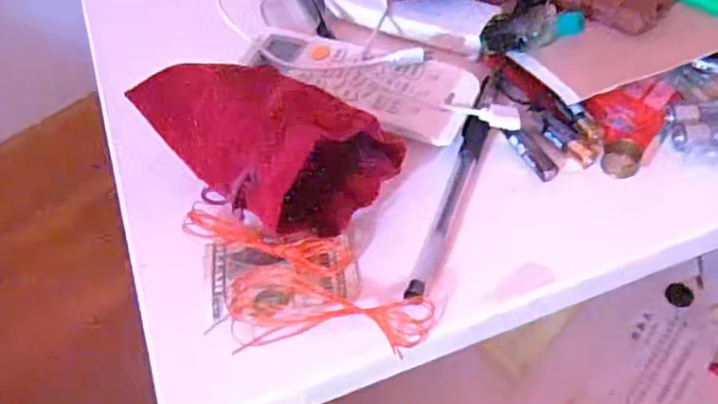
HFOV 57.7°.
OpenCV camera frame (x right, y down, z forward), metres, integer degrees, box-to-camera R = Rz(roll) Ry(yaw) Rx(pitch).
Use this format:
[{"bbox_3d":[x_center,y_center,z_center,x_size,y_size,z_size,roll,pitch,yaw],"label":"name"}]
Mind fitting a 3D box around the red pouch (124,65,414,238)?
[{"bbox_3d":[-0.046,-0.029,0.297,0.119,0.059,0.063,35,61,25],"label":"red pouch"}]

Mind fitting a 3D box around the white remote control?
[{"bbox_3d":[-0.003,-0.068,0.342,0.127,0.019,0.044,25,57,20],"label":"white remote control"}]

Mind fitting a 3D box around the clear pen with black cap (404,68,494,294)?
[{"bbox_3d":[0.049,-0.014,0.310,0.011,0.013,0.137,15,55,14],"label":"clear pen with black cap"}]

